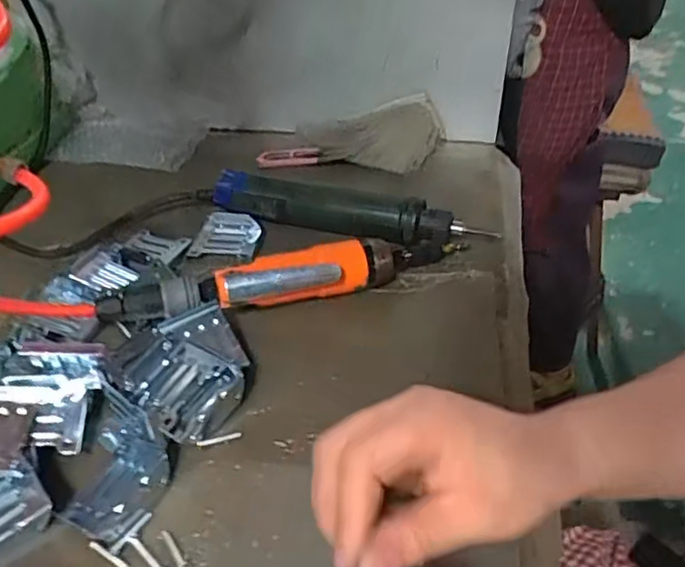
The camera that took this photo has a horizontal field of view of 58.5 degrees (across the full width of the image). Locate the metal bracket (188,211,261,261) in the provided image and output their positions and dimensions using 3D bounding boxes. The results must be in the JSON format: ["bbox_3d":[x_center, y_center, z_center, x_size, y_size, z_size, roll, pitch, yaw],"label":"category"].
[{"bbox_3d":[-0.105,-0.044,0.555,0.054,0.014,0.054,5,41,9],"label":"metal bracket"}]

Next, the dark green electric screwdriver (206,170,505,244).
[{"bbox_3d":[0.004,-0.065,0.554,0.250,0.034,0.041,9,42,13],"label":"dark green electric screwdriver"}]

